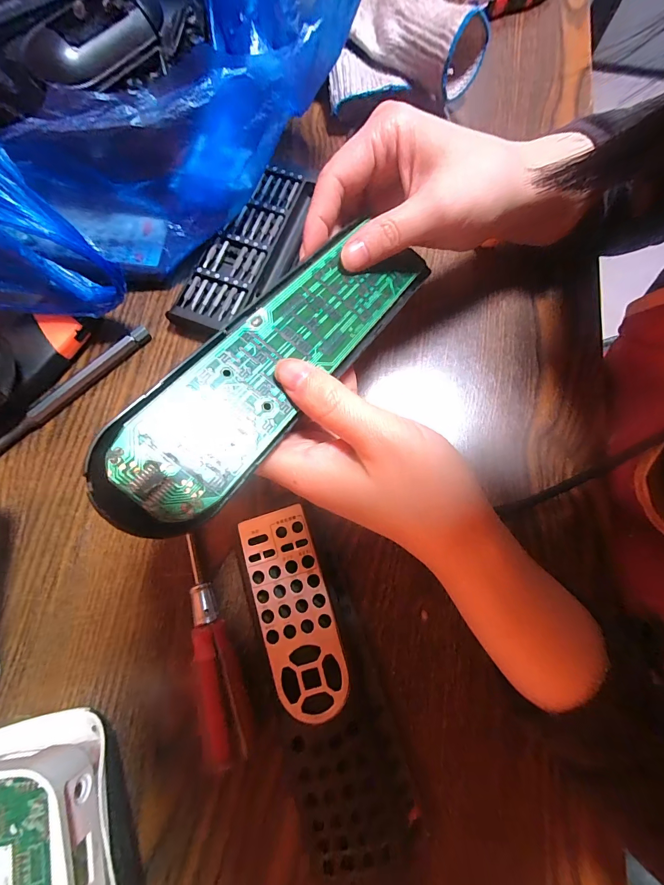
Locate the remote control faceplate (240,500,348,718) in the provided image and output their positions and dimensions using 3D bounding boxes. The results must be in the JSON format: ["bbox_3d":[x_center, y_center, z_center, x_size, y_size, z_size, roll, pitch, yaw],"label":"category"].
[{"bbox_3d":[-0.023,0.091,0.199,0.042,0.006,0.107,-16,75,-6],"label":"remote control faceplate"}]

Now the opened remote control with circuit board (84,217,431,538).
[{"bbox_3d":[-0.019,-0.041,0.154,0.047,0.012,0.180,35,63,8],"label":"opened remote control with circuit board"}]

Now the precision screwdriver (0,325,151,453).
[{"bbox_3d":[-0.176,-0.030,0.236,0.009,0.012,0.136,44,77,10],"label":"precision screwdriver"}]

